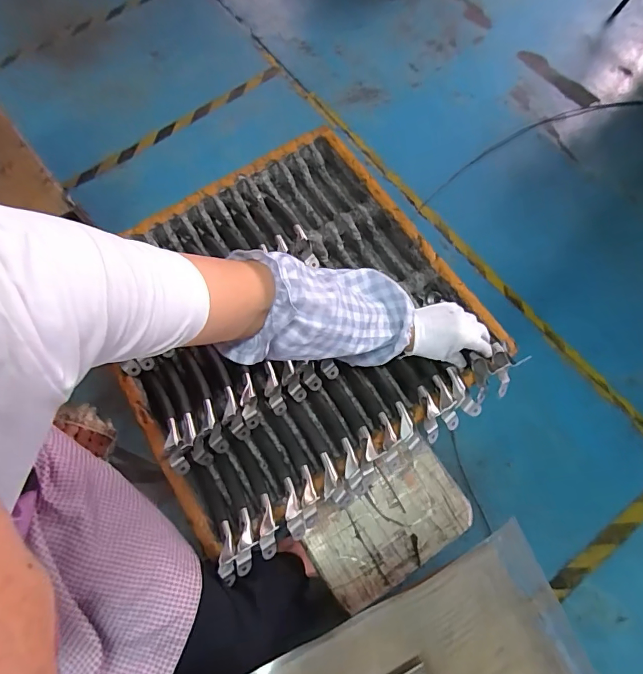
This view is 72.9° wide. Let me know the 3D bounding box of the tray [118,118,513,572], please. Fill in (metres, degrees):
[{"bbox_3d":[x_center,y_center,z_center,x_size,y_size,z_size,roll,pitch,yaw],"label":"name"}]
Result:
[{"bbox_3d":[-0.057,-0.028,0.706,0.531,0.088,0.562,-31,72,-9],"label":"tray"}]

